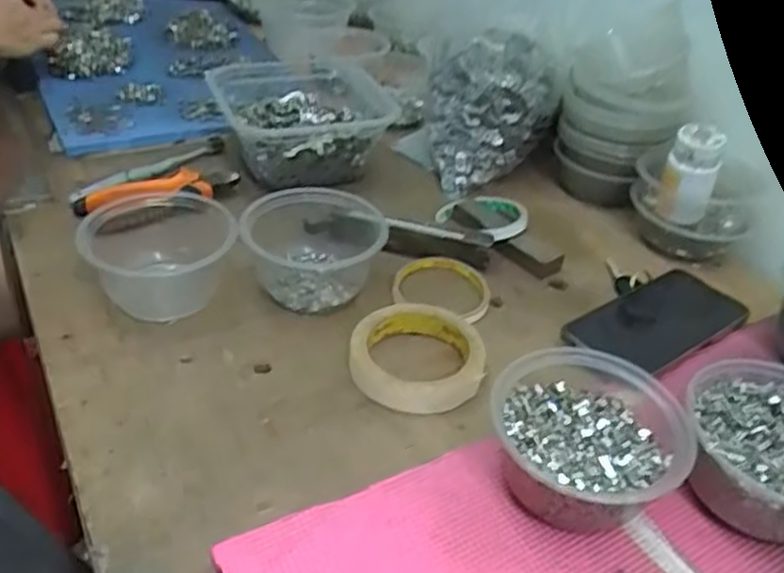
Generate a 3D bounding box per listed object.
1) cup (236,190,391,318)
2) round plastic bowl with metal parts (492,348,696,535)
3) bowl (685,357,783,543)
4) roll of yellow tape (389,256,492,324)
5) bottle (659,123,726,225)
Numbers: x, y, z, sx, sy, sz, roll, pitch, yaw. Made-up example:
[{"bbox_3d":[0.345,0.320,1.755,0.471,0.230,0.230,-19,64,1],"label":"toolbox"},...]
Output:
[{"bbox_3d":[-0.060,-0.035,0.609,0.127,0.056,0.107,-7,38,-18],"label":"cup"},{"bbox_3d":[0.117,0.098,0.445,0.109,0.058,0.106,4,36,-3],"label":"round plastic bowl with metal parts"},{"bbox_3d":[0.237,0.103,0.453,0.110,0.057,0.117,4,36,-3],"label":"bowl"},{"bbox_3d":[0.043,0.002,0.621,0.082,0.020,0.084,8,38,7],"label":"roll of yellow tape"},{"bbox_3d":[0.269,-0.099,0.655,0.043,0.085,0.033,21,39,19],"label":"bottle"}]

